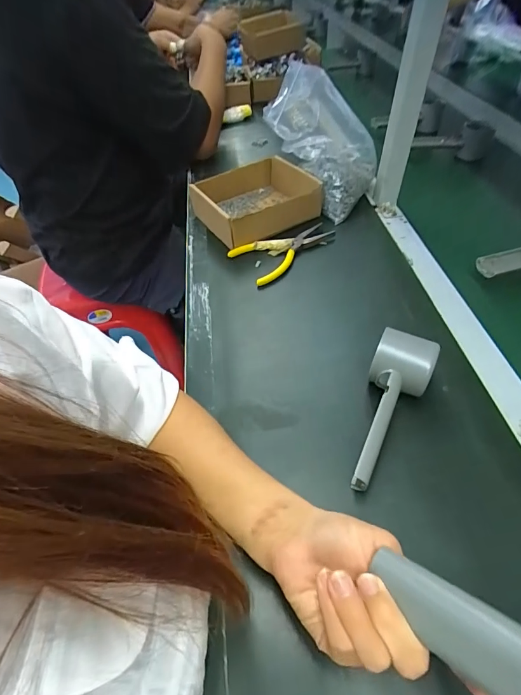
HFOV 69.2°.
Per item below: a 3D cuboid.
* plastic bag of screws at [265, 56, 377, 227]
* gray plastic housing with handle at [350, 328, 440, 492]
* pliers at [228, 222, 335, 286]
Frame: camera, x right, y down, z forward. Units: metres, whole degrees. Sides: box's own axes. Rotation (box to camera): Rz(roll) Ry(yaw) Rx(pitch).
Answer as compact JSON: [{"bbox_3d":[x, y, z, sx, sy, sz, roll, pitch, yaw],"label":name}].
[{"bbox_3d":[0.093,-0.316,0.585,0.162,0.173,0.138,18,52,19],"label":"plastic bag of screws"},{"bbox_3d":[0.113,0.057,0.338,0.051,0.060,0.151,19,53,20],"label":"gray plastic housing with handle"},{"bbox_3d":[0.038,-0.144,0.550,0.148,0.018,0.082,-28,52,-19],"label":"pliers"}]

